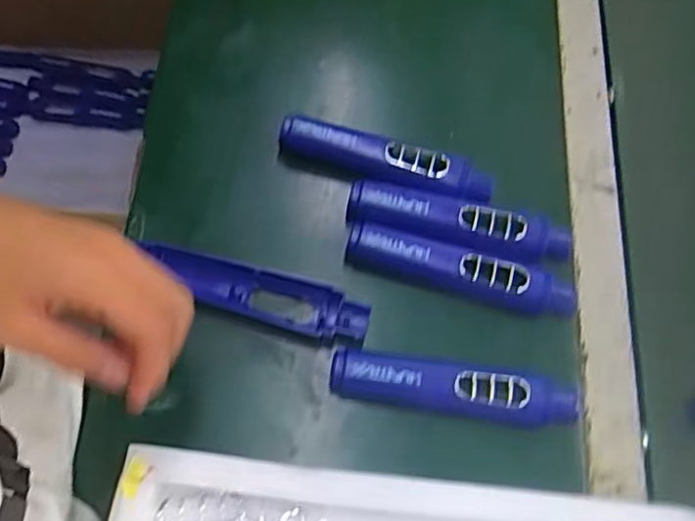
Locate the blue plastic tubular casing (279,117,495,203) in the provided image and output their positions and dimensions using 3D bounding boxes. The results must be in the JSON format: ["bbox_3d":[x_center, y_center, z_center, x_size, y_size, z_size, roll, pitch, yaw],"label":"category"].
[{"bbox_3d":[0.031,-0.080,0.521,0.170,0.029,0.029,14,67,3],"label":"blue plastic tubular casing"}]

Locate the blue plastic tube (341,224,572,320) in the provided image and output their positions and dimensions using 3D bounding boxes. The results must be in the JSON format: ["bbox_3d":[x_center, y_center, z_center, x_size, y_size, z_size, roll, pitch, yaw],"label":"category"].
[{"bbox_3d":[0.084,0.009,0.488,0.170,0.031,0.035,14,68,3],"label":"blue plastic tube"}]

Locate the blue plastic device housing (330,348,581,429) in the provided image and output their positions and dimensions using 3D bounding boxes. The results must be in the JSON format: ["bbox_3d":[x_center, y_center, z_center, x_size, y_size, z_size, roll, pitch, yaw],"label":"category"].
[{"bbox_3d":[0.075,0.089,0.451,0.171,0.026,0.034,7,67,0],"label":"blue plastic device housing"}]

